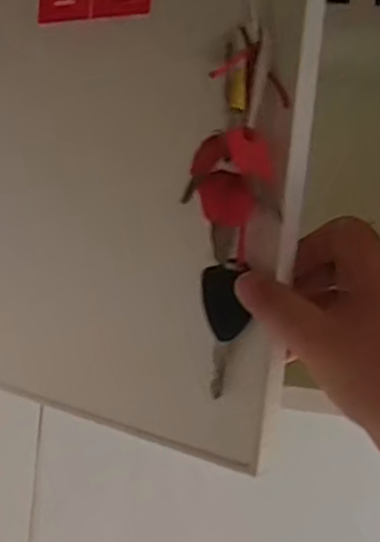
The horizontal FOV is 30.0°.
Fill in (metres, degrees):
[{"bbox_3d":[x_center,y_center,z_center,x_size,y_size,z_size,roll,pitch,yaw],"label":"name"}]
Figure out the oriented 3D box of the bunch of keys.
[{"bbox_3d":[0.021,-0.033,0.363,0.042,0.175,0.024,7,4,12],"label":"bunch of keys"}]

